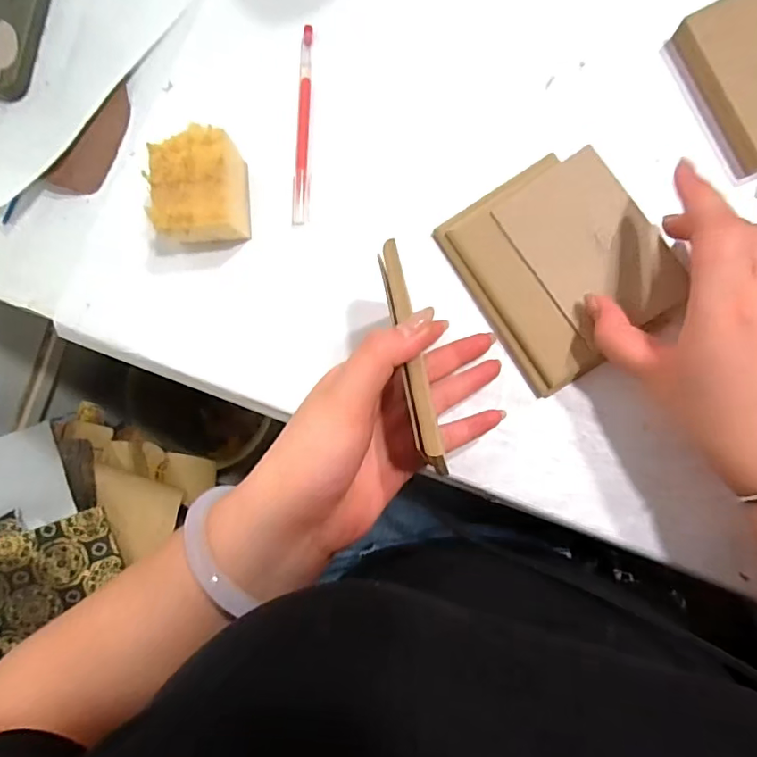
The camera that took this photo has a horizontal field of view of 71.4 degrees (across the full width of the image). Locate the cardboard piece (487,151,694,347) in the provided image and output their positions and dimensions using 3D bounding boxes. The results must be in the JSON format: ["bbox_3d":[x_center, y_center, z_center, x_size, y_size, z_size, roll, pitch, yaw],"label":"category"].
[{"bbox_3d":[0.135,-0.082,0.334,0.074,0.004,0.112,-34,83,6],"label":"cardboard piece"}]

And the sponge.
[{"bbox_3d":[-0.123,-0.130,0.369,0.056,0.046,0.068,-3,87,9],"label":"sponge"}]

